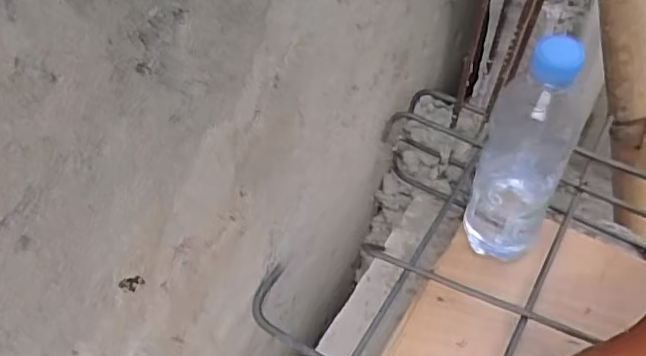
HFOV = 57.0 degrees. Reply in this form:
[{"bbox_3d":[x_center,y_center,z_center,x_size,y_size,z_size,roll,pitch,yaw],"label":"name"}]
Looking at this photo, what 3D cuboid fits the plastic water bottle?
[{"bbox_3d":[0.163,-0.017,0.493,0.059,0.243,0.061,17,54,15],"label":"plastic water bottle"}]

